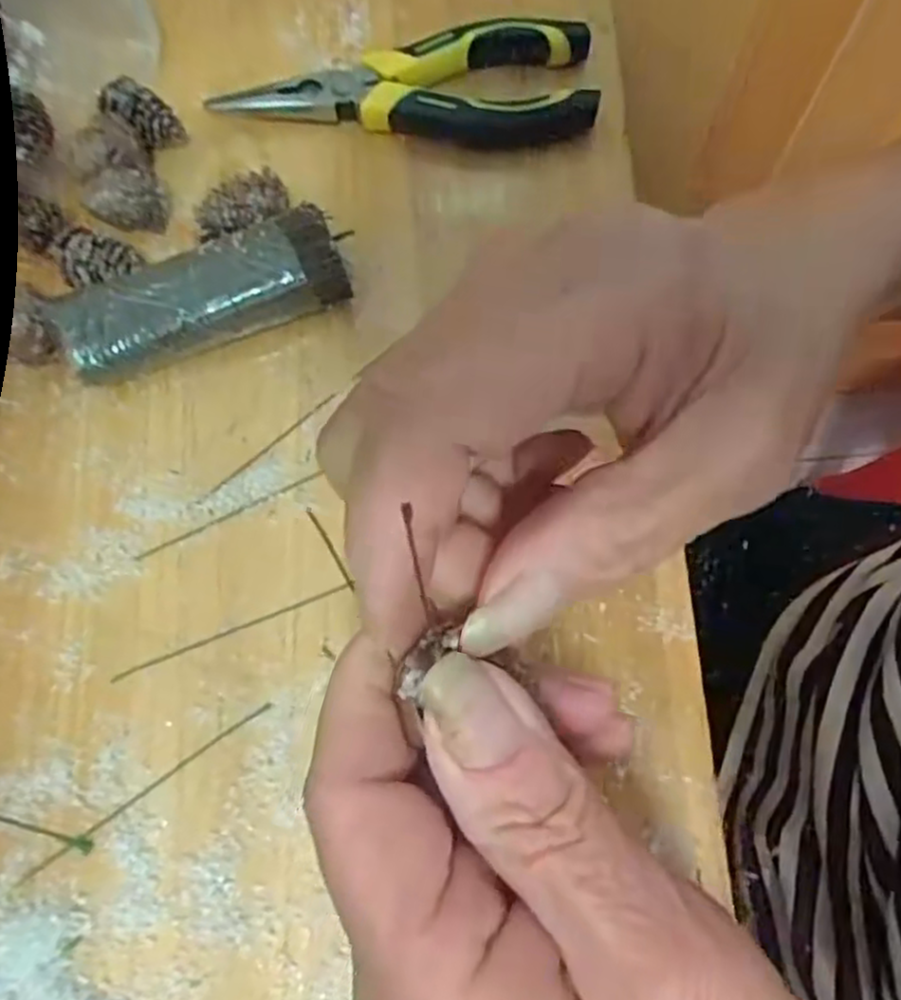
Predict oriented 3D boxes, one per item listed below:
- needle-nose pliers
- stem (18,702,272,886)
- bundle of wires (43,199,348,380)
[{"bbox_3d":[-0.018,-0.174,0.303,0.152,0.019,0.049,-1,73,2],"label":"needle-nose pliers"},{"bbox_3d":[-0.100,0.095,0.234,0.094,0.004,0.004,-35,75,-8],"label":"stem"},{"bbox_3d":[-0.092,-0.074,0.272,0.104,0.029,0.033,-24,74,-5],"label":"bundle of wires"}]

